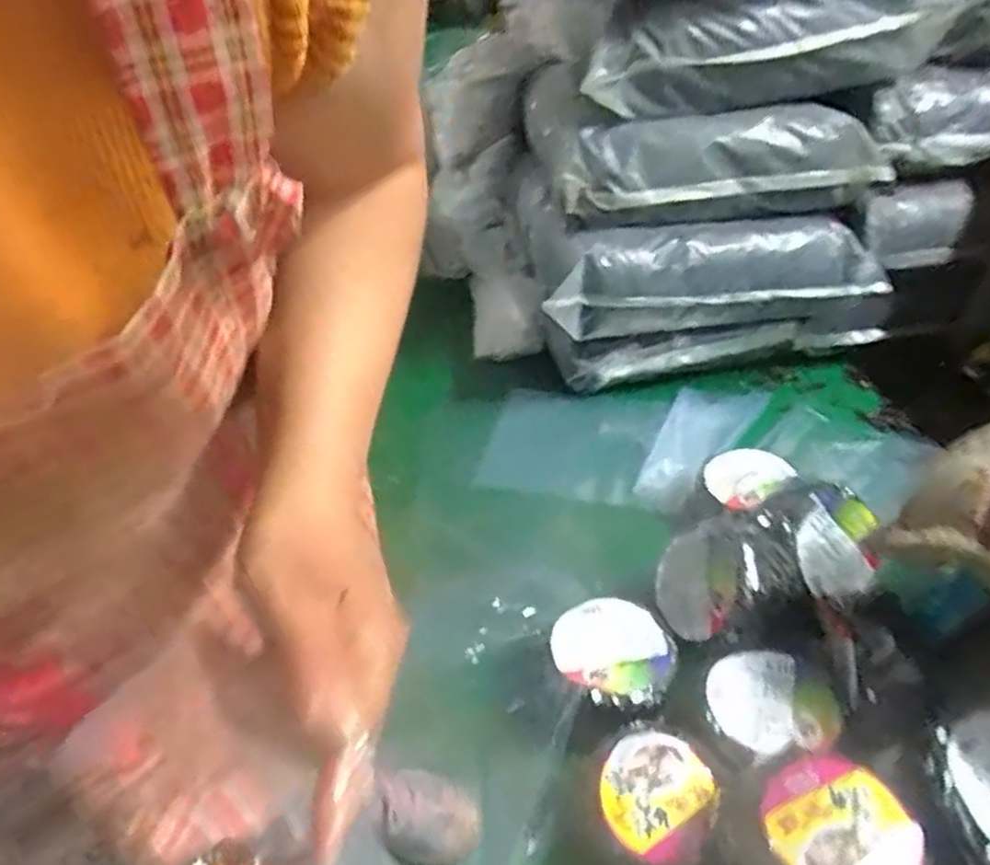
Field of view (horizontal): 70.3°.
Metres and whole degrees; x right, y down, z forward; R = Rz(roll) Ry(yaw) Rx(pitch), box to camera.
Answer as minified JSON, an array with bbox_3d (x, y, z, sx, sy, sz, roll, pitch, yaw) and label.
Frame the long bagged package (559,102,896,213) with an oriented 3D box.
[{"bbox_3d":[0.431,-0.521,1.315,0.586,0.143,0.147,-1,38,3],"label":"long bagged package"}]

